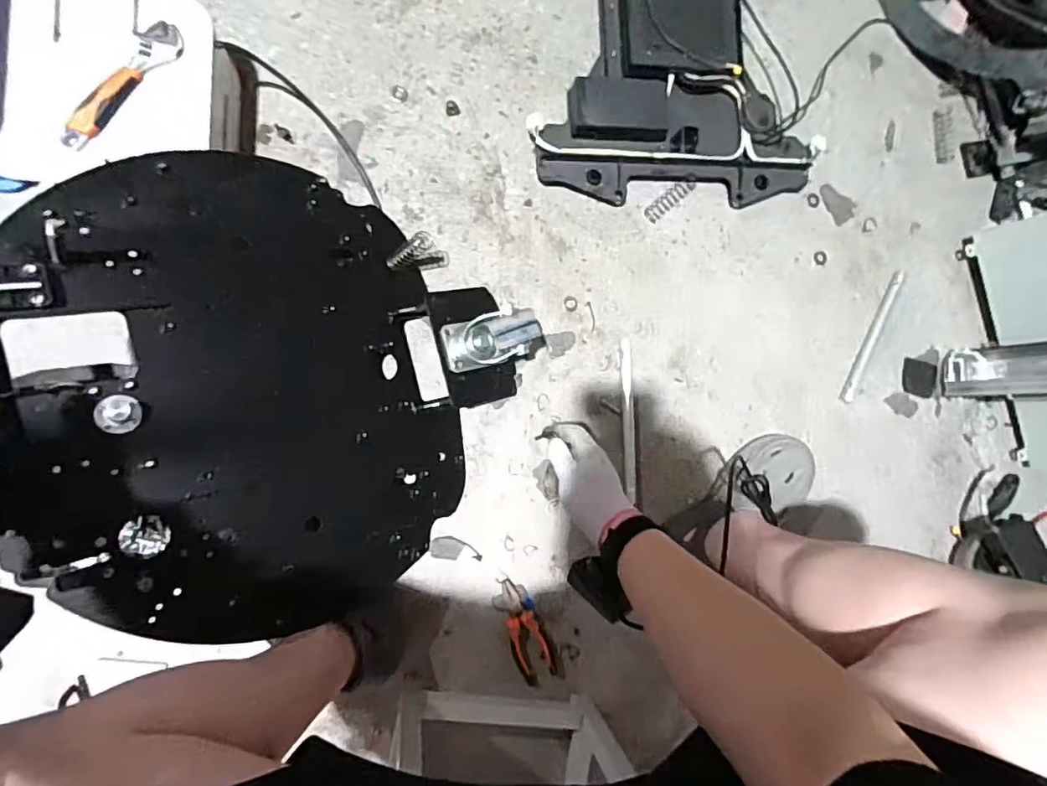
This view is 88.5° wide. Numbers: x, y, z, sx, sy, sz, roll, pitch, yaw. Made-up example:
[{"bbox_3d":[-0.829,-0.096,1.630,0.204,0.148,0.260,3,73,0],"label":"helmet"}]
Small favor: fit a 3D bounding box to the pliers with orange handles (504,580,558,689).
[{"bbox_3d":[0.004,0.356,0.799,0.056,0.027,0.155,-22,94,-9],"label":"pliers with orange handles"}]

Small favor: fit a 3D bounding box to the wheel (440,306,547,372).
[{"bbox_3d":[-0.041,-0.073,0.712,0.125,0.058,0.068,-10,92,-9],"label":"wheel"}]

